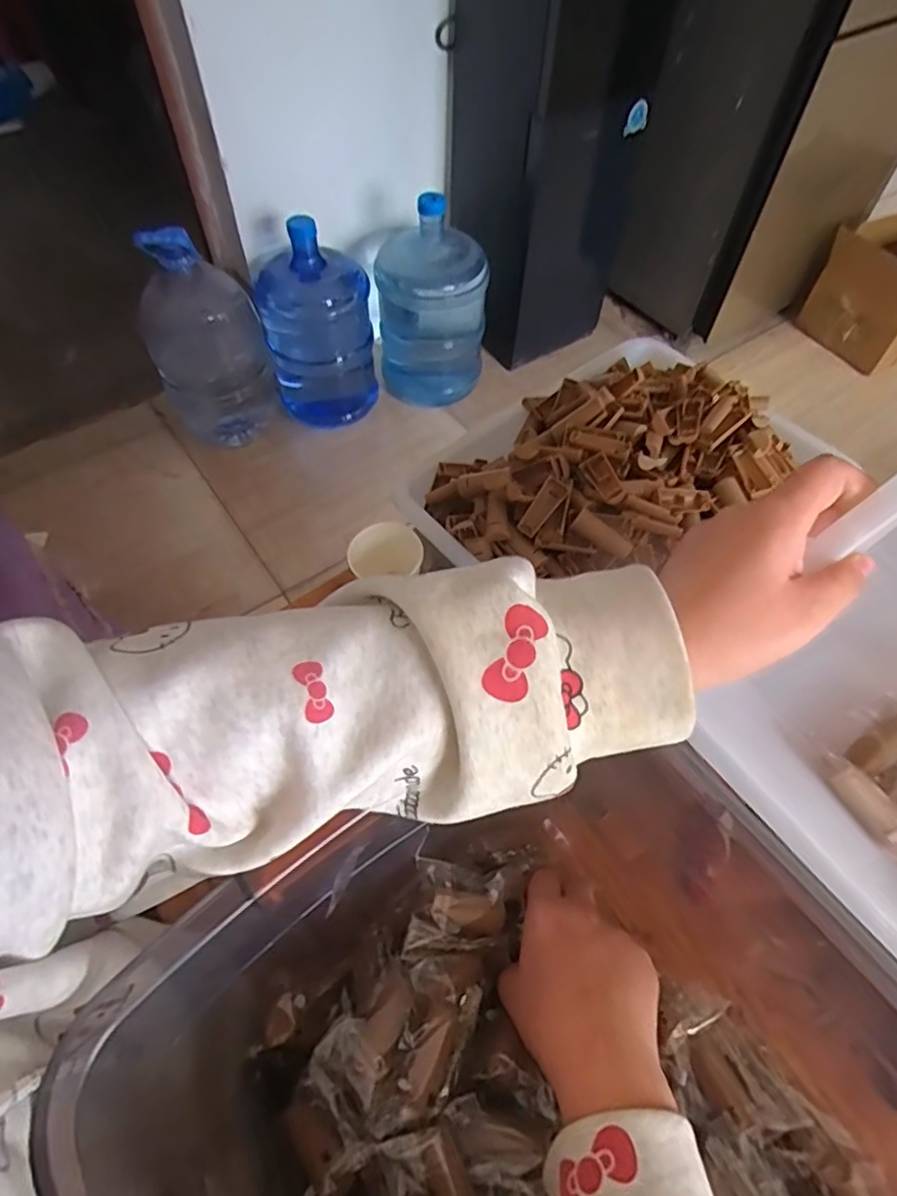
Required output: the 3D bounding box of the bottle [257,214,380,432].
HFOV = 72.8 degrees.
[{"bbox_3d":[-0.301,-0.613,1.410,0.239,0.398,0.217,-12,60,-9],"label":"bottle"}]

